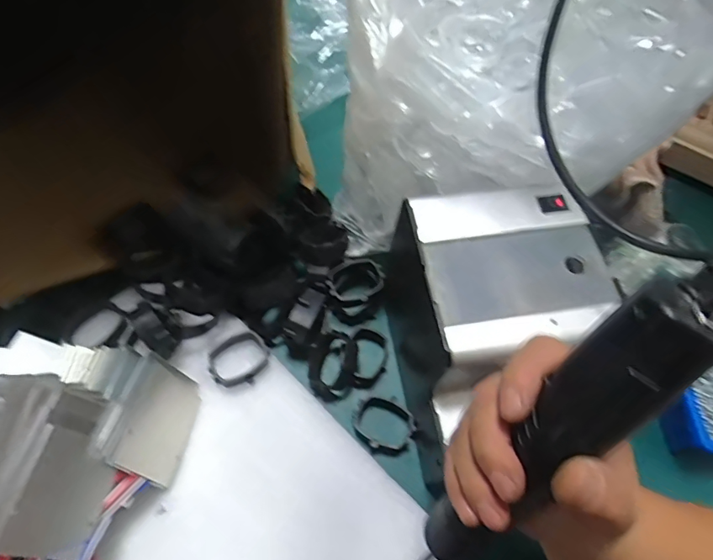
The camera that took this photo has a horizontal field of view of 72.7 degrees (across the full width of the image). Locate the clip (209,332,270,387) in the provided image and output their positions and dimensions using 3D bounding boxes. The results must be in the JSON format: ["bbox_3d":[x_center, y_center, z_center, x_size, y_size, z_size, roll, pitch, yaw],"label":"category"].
[{"bbox_3d":[-0.098,0.067,0.405,0.041,0.009,0.048,39,68,15],"label":"clip"}]

